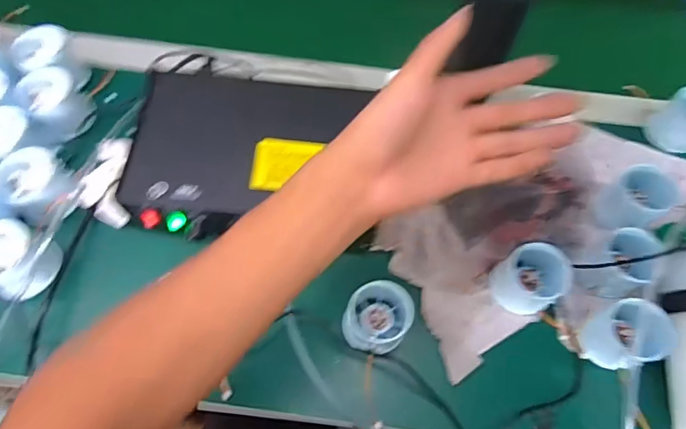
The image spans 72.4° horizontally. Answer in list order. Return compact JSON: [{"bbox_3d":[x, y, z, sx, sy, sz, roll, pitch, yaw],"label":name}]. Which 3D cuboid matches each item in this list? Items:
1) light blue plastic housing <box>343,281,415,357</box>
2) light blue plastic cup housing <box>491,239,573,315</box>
[{"bbox_3d":[0.030,0.089,0.410,0.056,0.048,0.055,1,64,-2],"label":"light blue plastic housing"},{"bbox_3d":[0.172,0.058,0.428,0.048,0.050,0.056,-29,68,-15],"label":"light blue plastic cup housing"}]

